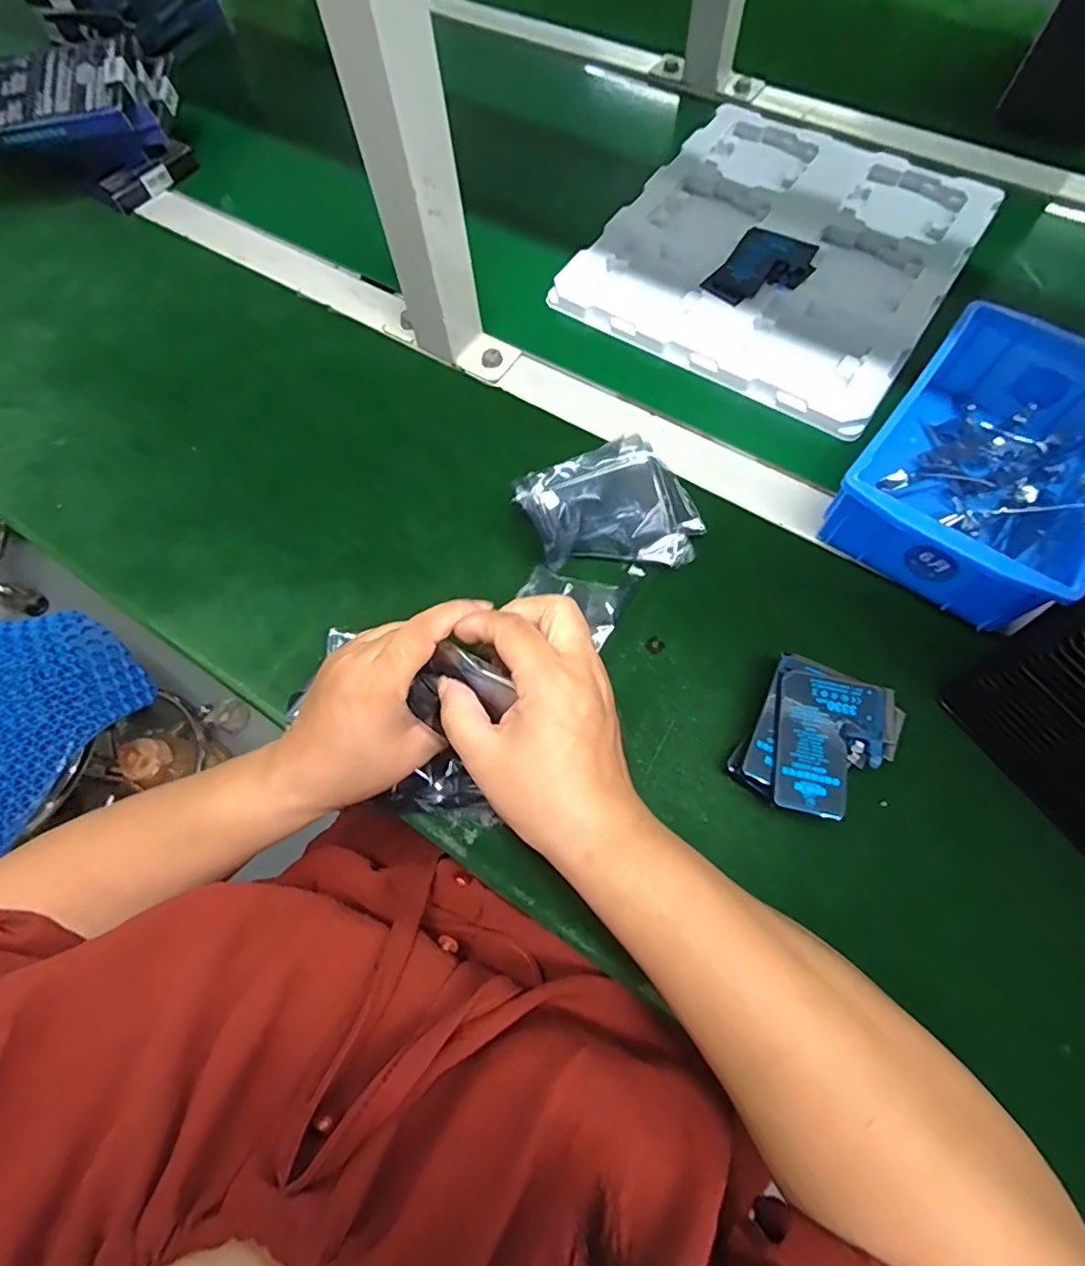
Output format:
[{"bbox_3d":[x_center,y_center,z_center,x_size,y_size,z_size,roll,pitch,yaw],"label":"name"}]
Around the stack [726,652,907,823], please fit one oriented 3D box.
[{"bbox_3d":[0.151,0.063,0.314,0.070,0.036,0.083,28,72,13],"label":"stack"}]

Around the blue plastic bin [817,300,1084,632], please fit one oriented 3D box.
[{"bbox_3d":[0.287,-0.109,0.362,0.127,0.063,0.194,37,75,15],"label":"blue plastic bin"}]

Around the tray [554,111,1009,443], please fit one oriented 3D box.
[{"bbox_3d":[0.206,-0.339,0.484,0.274,0.016,0.318,32,73,14],"label":"tray"}]

